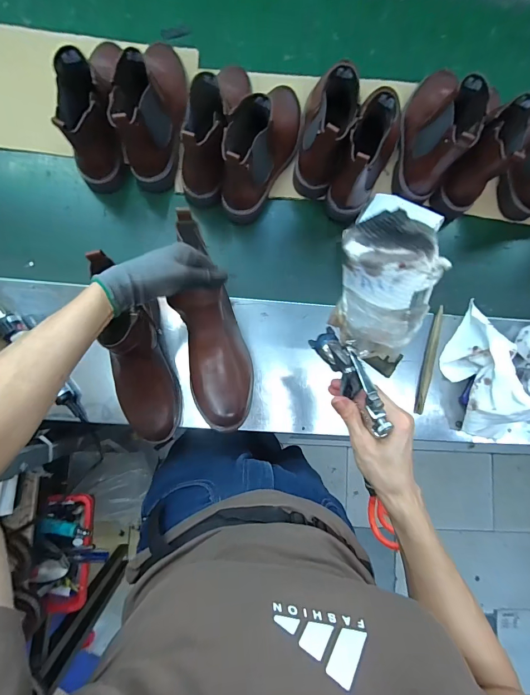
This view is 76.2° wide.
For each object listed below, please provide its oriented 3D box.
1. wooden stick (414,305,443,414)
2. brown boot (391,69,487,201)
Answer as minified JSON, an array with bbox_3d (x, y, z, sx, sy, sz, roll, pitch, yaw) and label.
[{"bbox_3d":[0.290,0.022,0.597,0.016,0.018,0.191,16,82,-3],"label":"wooden stick"},{"bbox_3d":[0.314,-0.420,0.615,0.086,0.169,0.269,8,82,-4],"label":"brown boot"}]

